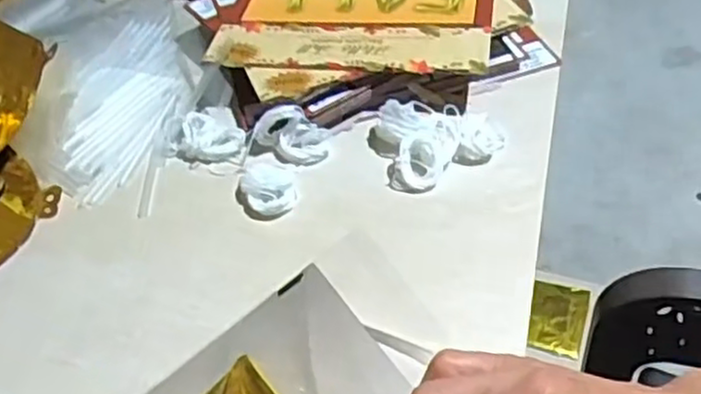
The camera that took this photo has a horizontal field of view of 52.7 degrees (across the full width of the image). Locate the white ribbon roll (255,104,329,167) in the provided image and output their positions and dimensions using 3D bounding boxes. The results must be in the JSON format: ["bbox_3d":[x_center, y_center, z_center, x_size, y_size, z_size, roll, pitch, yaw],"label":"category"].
[{"bbox_3d":[-0.036,-0.041,0.440,0.043,0.026,0.025,22,53,25],"label":"white ribbon roll"}]

